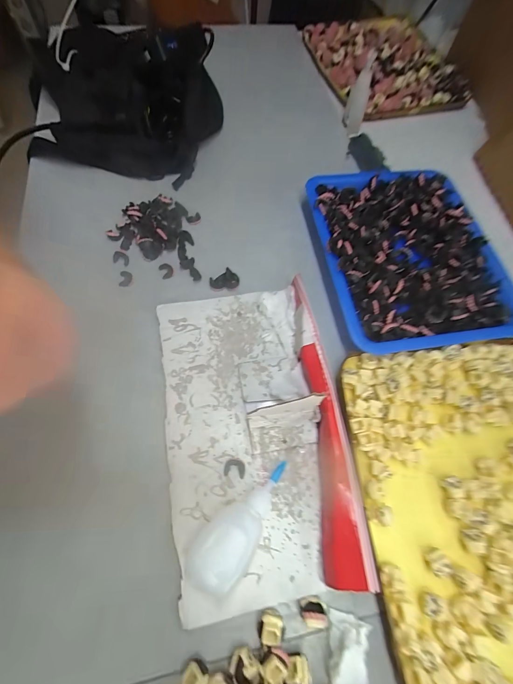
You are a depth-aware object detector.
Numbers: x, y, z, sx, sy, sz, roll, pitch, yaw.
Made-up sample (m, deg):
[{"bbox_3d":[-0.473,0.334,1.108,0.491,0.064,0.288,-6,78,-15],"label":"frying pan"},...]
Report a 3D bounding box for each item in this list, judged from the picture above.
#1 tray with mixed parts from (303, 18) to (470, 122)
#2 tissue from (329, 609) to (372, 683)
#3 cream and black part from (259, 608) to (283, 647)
[{"bbox_3d":[0.198,-0.448,0.502,0.197,0.031,0.235,-13,68,-10],"label":"tray with mixed parts"},{"bbox_3d":[0.057,0.197,0.193,0.024,0.008,0.043,12,66,1],"label":"tissue"},{"bbox_3d":[0.009,0.180,0.197,0.014,0.012,0.015,2,66,-4],"label":"cream and black part"}]

